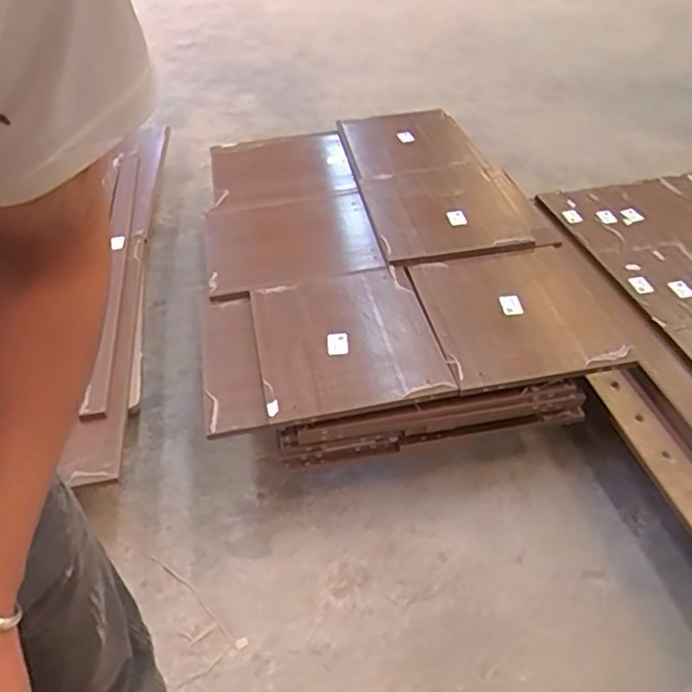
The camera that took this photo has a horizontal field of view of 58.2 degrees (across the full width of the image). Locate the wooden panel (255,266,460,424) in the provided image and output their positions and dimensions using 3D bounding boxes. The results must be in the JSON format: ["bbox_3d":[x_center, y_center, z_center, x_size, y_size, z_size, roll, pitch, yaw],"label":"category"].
[{"bbox_3d":[-0.010,-0.034,1.334,0.367,0.041,0.423,-10,44,-8],"label":"wooden panel"}]

